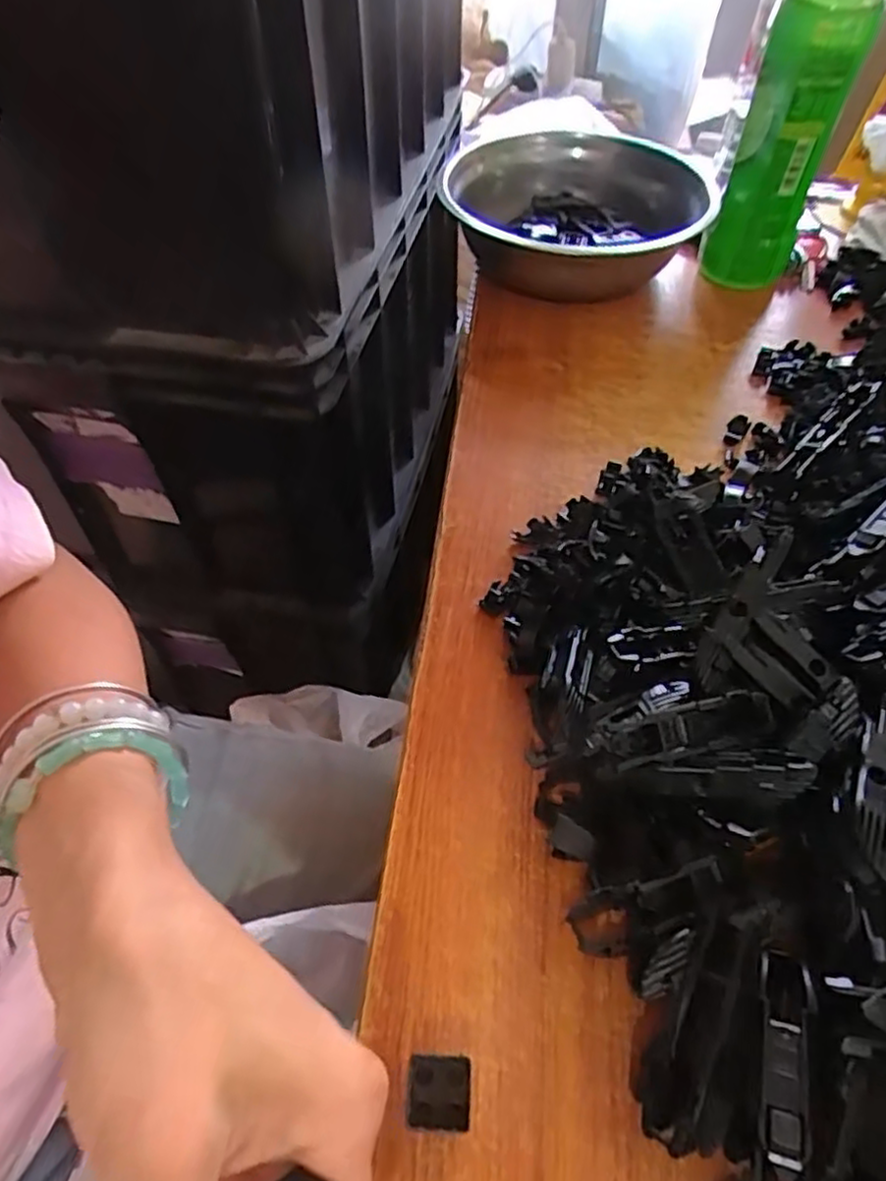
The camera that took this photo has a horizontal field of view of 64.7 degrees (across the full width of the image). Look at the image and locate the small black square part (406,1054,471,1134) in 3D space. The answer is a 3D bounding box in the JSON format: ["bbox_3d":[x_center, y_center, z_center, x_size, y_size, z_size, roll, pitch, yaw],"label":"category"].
[{"bbox_3d":[-0.001,0.162,0.225,0.020,0.012,0.019,3,52,1],"label":"small black square part"}]

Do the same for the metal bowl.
[{"bbox_3d":[0.096,-0.288,0.543,0.185,0.063,0.200,0,52,-1],"label":"metal bowl"}]

